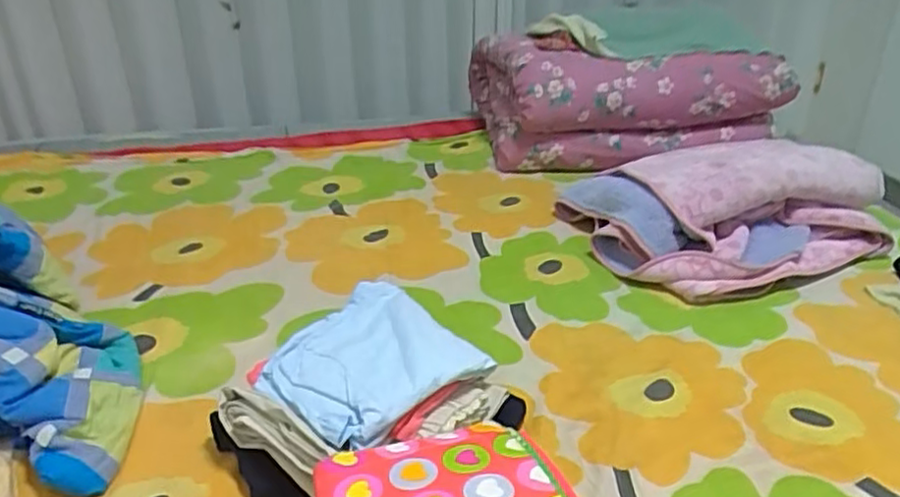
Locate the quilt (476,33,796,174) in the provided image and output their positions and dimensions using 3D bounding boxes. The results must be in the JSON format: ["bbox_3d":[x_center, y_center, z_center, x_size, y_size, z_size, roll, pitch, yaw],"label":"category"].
[{"bbox_3d":[0.374,-0.352,1.481,0.574,0.273,0.353,-9,30,-14],"label":"quilt"}]

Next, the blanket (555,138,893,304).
[{"bbox_3d":[0.500,-0.090,1.216,0.516,0.150,0.363,-13,32,-18],"label":"blanket"}]

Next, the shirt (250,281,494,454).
[{"bbox_3d":[-0.101,0.133,0.847,0.232,0.033,0.226,-26,37,-37],"label":"shirt"}]

